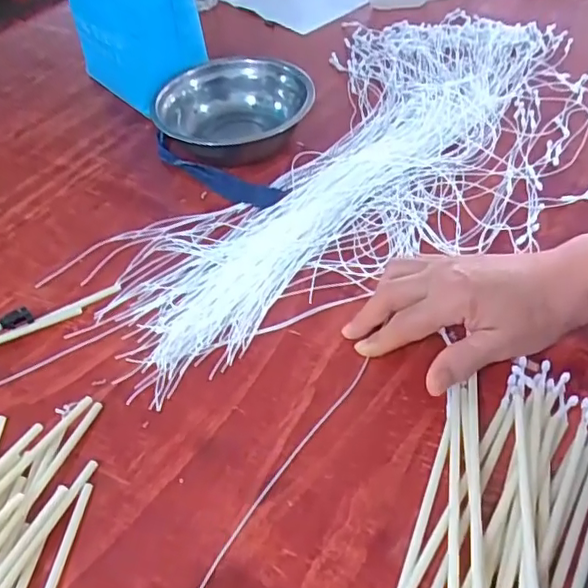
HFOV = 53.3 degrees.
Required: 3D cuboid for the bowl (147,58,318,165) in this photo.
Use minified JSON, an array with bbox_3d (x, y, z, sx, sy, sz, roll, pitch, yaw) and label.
[{"bbox_3d":[-0.065,-0.197,0.626,0.158,0.056,0.158,-3,47,3],"label":"bowl"}]

